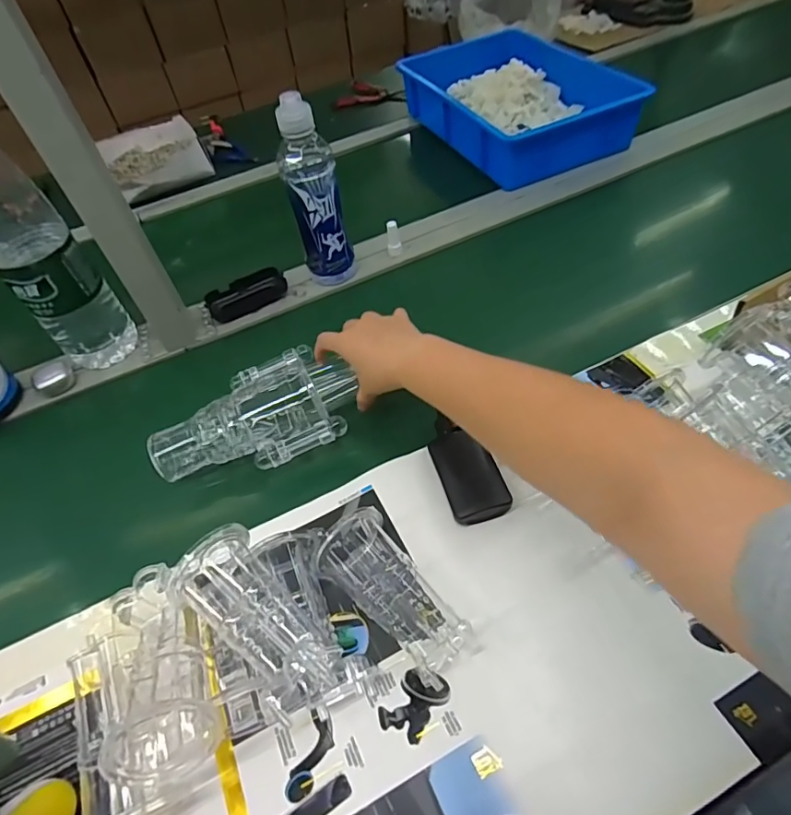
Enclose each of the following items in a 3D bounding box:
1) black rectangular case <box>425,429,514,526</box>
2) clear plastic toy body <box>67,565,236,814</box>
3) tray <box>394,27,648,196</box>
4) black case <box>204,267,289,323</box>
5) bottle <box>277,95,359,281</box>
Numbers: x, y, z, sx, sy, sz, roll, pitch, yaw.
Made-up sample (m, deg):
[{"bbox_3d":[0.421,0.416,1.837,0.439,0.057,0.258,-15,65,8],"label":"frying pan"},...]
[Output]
[{"bbox_3d":[0.070,0.062,0.488,0.054,0.012,0.093,-15,51,-5],"label":"black rectangular case"},{"bbox_3d":[-0.185,0.211,0.373,0.091,0.063,0.153,-20,51,-10],"label":"clear plastic toy body"},{"bbox_3d":[0.216,-0.550,0.919,0.281,0.088,0.381,-22,52,-11],"label":"tray"},{"bbox_3d":[-0.209,-0.159,0.722,0.109,0.028,0.050,-22,52,-11],"label":"black case"},{"bbox_3d":[-0.099,-0.265,0.656,0.071,0.233,0.061,-16,51,-6],"label":"bottle"}]

